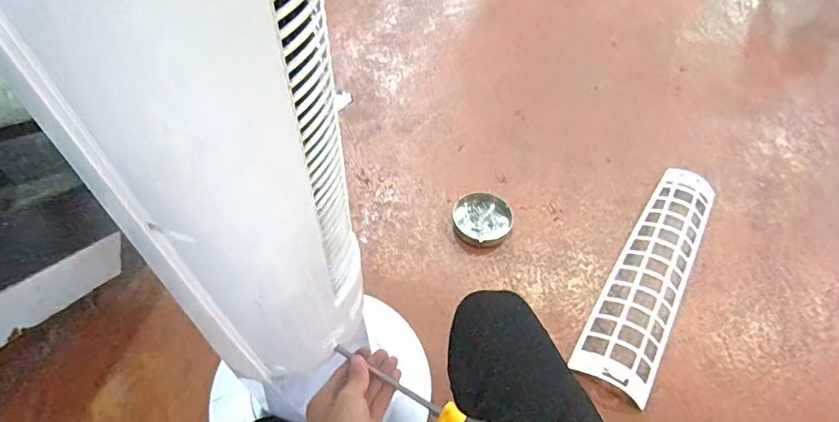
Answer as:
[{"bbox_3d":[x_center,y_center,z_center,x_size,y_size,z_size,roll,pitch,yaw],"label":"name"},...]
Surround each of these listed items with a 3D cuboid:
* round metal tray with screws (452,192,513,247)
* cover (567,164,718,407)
[{"bbox_3d":[0.128,0.021,1.032,0.118,0.045,0.110,2,55,-2],"label":"round metal tray with screws"},{"bbox_3d":[0.458,0.106,0.976,0.129,0.037,0.537,29,58,17],"label":"cover"}]

